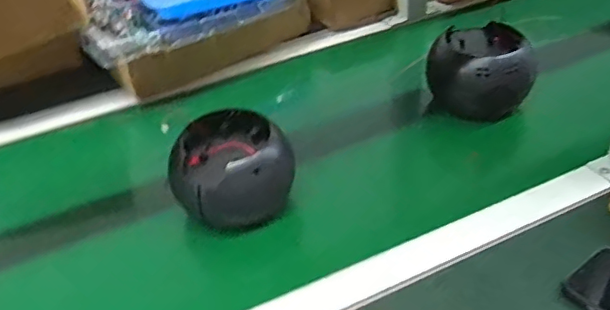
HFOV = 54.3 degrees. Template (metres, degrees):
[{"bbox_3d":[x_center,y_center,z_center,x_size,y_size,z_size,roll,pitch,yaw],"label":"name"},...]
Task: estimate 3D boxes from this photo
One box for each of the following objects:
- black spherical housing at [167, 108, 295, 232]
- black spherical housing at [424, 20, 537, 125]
[{"bbox_3d":[-0.080,0.013,0.638,0.126,0.082,0.101,-18,41,-16],"label":"black spherical housing"},{"bbox_3d":[0.222,-0.103,0.763,0.120,0.104,0.101,7,41,15],"label":"black spherical housing"}]

